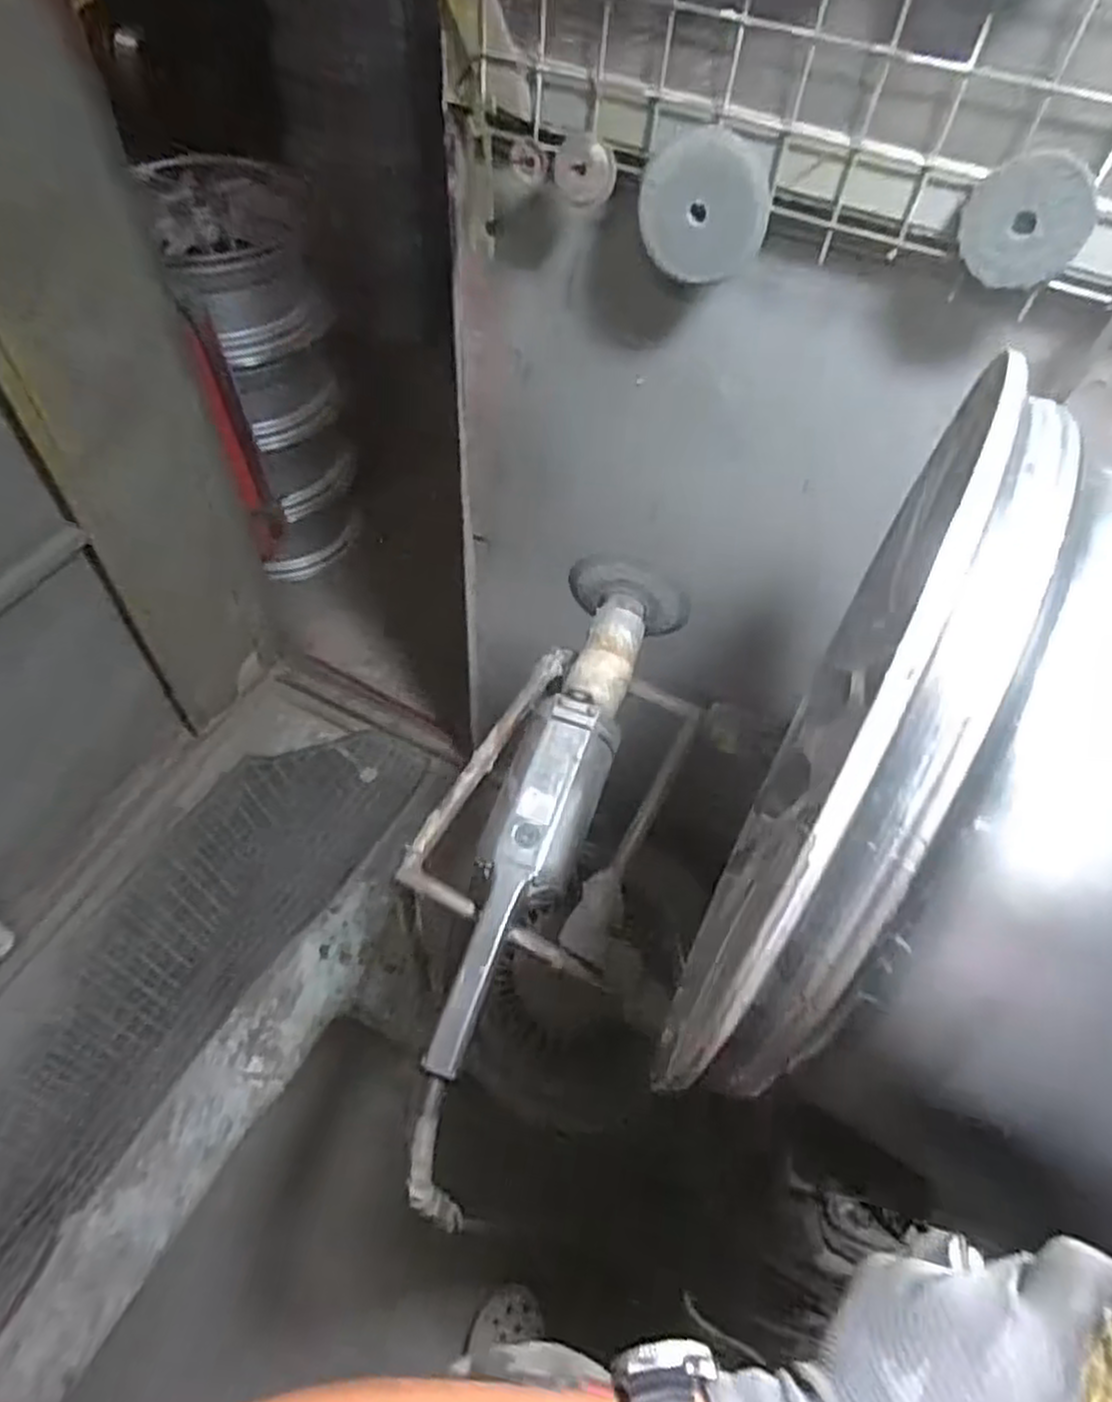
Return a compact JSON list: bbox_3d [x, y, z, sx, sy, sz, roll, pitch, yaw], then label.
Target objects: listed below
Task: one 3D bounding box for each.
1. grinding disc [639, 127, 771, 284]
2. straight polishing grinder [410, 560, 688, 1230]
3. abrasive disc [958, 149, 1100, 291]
[{"bbox_3d":[0.121,-0.405,0.636,0.103,0.106,0.010,12,45,15],"label":"grinding disc"},{"bbox_3d":[-0.011,0.115,0.726,0.123,0.096,0.624,17,56,8],"label":"straight polishing grinder"},{"bbox_3d":[0.336,-0.342,0.552,0.082,0.081,0.004,15,37,29],"label":"abrasive disc"}]

